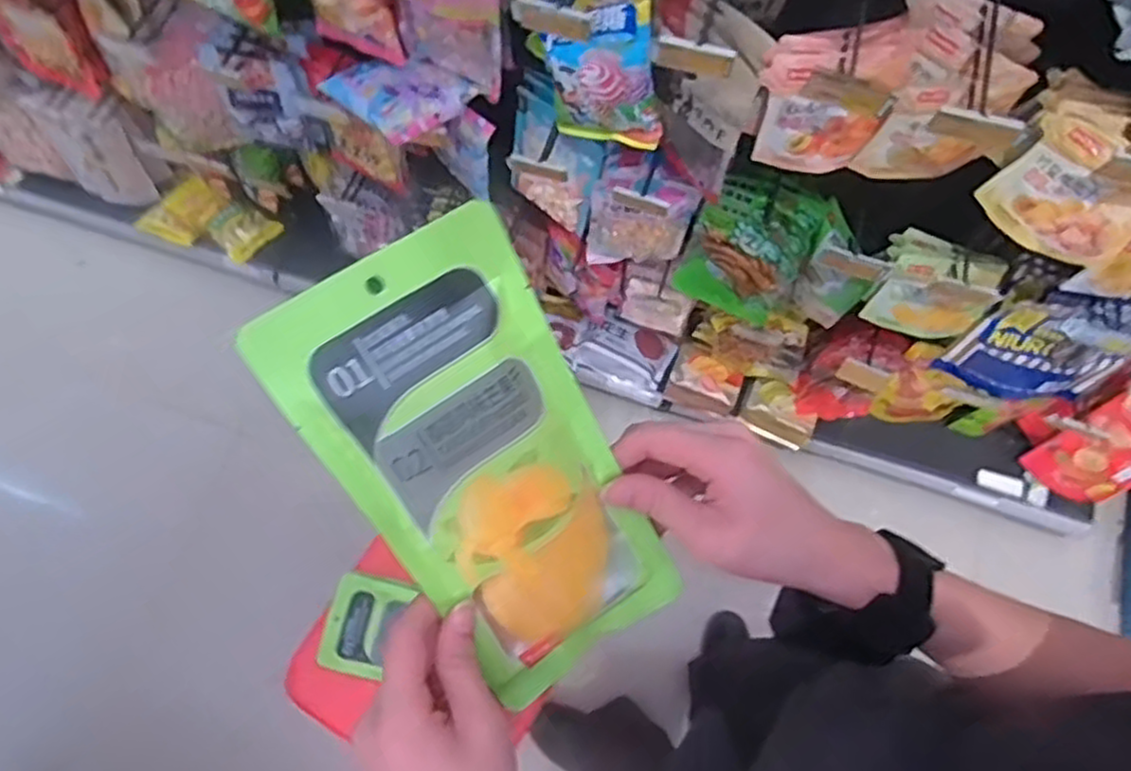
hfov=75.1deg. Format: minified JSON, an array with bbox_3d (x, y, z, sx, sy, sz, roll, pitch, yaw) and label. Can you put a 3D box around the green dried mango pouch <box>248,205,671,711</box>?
[{"bbox_3d":[-0.032,0.047,0.364,0.120,0.014,0.248,-35,115,-14],"label":"green dried mango pouch"}]

